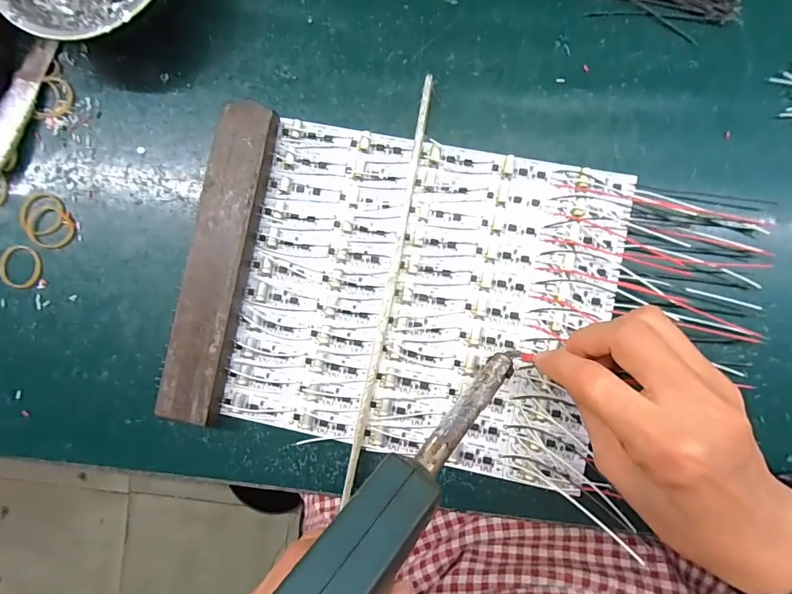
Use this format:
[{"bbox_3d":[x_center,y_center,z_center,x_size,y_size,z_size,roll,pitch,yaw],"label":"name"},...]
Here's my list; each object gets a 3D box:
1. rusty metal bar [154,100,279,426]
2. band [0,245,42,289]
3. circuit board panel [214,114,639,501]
[{"bbox_3d":[-0.111,-0.022,0.259,0.035,0.018,0.195,11,88,4],"label":"rusty metal bar"},{"bbox_3d":[-0.250,-0.020,0.272,0.029,0.004,0.028,0,87,4],"label":"band"},{"bbox_3d":[0.018,0.000,0.257,0.222,0.008,0.193,11,88,4],"label":"circuit board panel"}]

